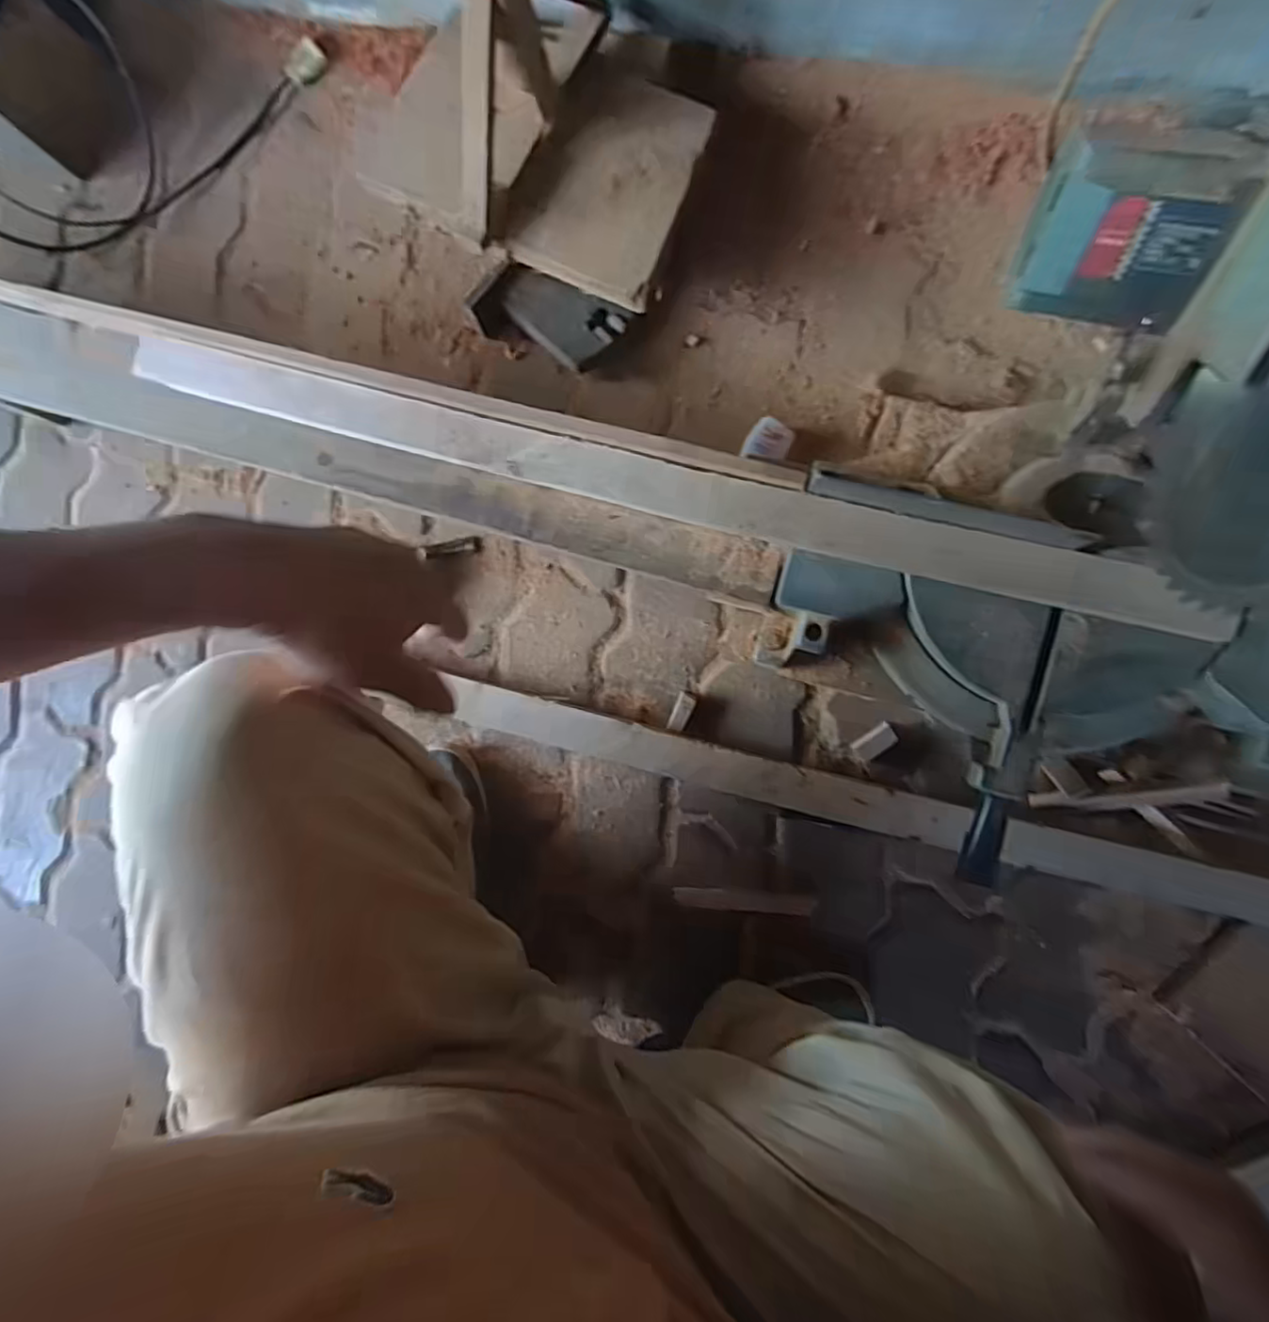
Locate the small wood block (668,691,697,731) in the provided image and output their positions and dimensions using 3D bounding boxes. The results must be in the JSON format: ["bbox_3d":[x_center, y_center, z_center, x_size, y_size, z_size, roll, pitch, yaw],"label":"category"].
[{"bbox_3d":[0.051,0.054,0.668,0.019,0.026,0.040,22,92,7],"label":"small wood block"}]

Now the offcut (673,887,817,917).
[{"bbox_3d":[0.113,0.248,0.648,0.139,0.009,0.022,0,84,10],"label":"offcut"}]

